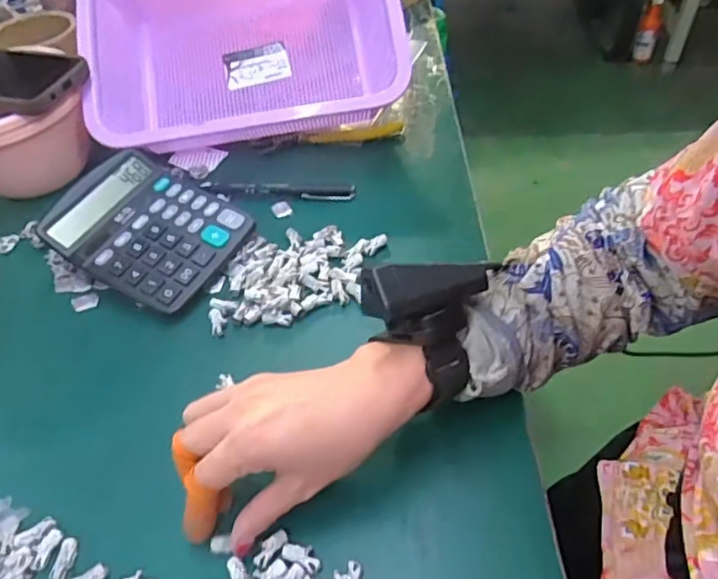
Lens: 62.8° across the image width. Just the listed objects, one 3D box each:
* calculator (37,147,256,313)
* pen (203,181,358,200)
[{"bbox_3d":[-0.180,-0.052,0.503,0.145,0.051,0.116,22,54,24],"label":"calculator"},{"bbox_3d":[-0.078,-0.094,0.558,0.150,0.012,0.017,4,48,9],"label":"pen"}]

